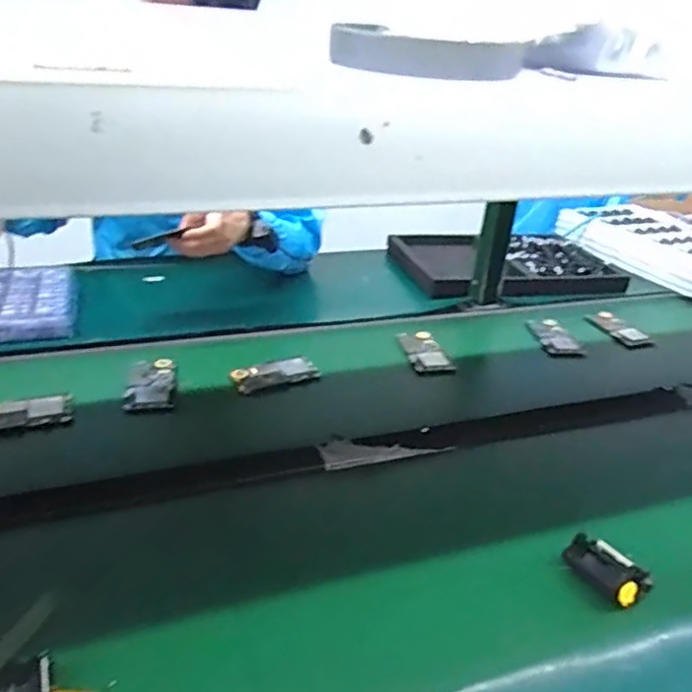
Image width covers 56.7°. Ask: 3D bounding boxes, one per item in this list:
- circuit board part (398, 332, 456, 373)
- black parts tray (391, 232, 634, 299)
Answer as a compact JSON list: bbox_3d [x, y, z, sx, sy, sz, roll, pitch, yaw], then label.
[{"bbox_3d":[0.129,0.005,1.044,0.063,0.020,0.117,-1,30,-11],"label":"circuit board part"},{"bbox_3d":[0.338,-0.183,1.377,0.433,0.049,0.337,-2,30,-14],"label":"black parts tray"}]

